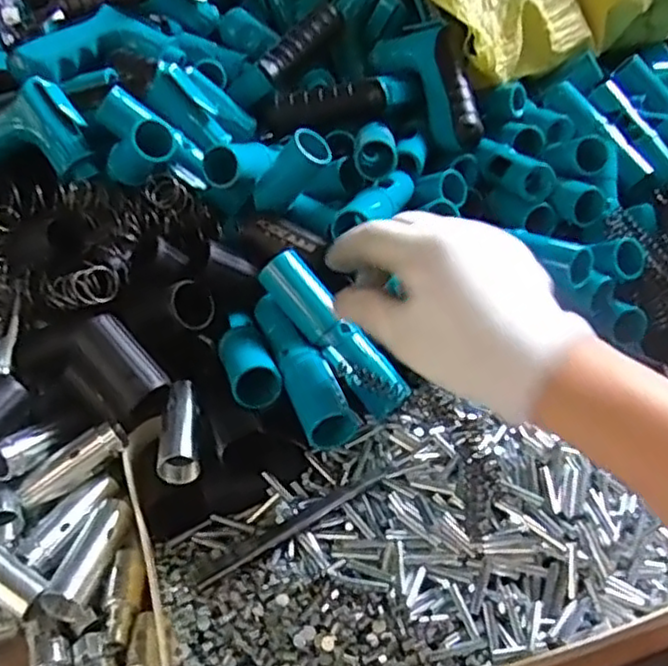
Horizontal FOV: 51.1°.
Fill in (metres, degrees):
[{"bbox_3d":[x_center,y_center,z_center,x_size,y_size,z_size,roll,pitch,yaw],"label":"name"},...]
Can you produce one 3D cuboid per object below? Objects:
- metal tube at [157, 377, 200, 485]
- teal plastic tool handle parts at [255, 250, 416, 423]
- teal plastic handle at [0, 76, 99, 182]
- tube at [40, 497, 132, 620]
[{"bbox_3d":[-0.097,0.060,0.434,0.024,0.018,0.073,-6,37,-10],"label":"metal tube"},{"bbox_3d":[0.000,-0.001,0.437,0.026,0.032,0.121,-29,72,-35],"label":"teal plastic tool handle parts"},{"bbox_3d":[-0.239,-0.154,0.529,0.138,0.062,0.044,14,38,17],"label":"teal plastic handle"},{"bbox_3d":[-0.139,0.129,0.400,0.024,0.018,0.072,8,37,9],"label":"tube"}]

